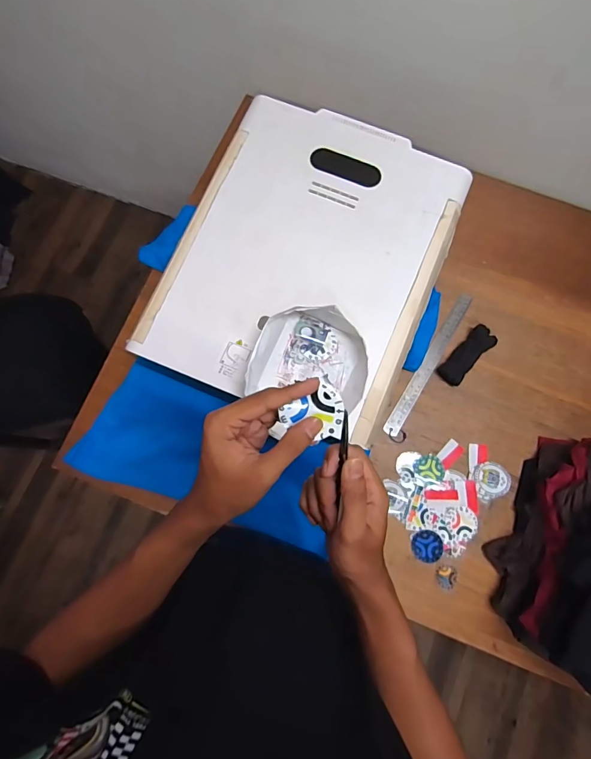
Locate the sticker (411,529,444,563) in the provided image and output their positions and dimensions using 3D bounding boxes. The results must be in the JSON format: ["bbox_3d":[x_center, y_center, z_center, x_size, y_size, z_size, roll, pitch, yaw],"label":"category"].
[{"bbox_3d":[0.234,0.296,0.706,0.055,0.004,0.053,-1,83,4],"label":"sticker"}]

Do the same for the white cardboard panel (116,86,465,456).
[{"bbox_3d":[0.024,-0.202,0.639,0.395,0.025,0.500,22,79,3],"label":"white cardboard panel"}]

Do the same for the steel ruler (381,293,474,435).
[{"bbox_3d":[0.260,-0.032,0.777,0.029,0.005,0.320,29,80,13],"label":"steel ruler"}]

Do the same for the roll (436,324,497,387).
[{"bbox_3d":[0.330,-0.046,0.766,0.047,0.022,0.128,43,82,10],"label":"roll"}]

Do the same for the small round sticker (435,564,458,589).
[{"bbox_3d":[0.263,0.343,0.693,0.036,0.004,0.038,0,77,1],"label":"small round sticker"}]

